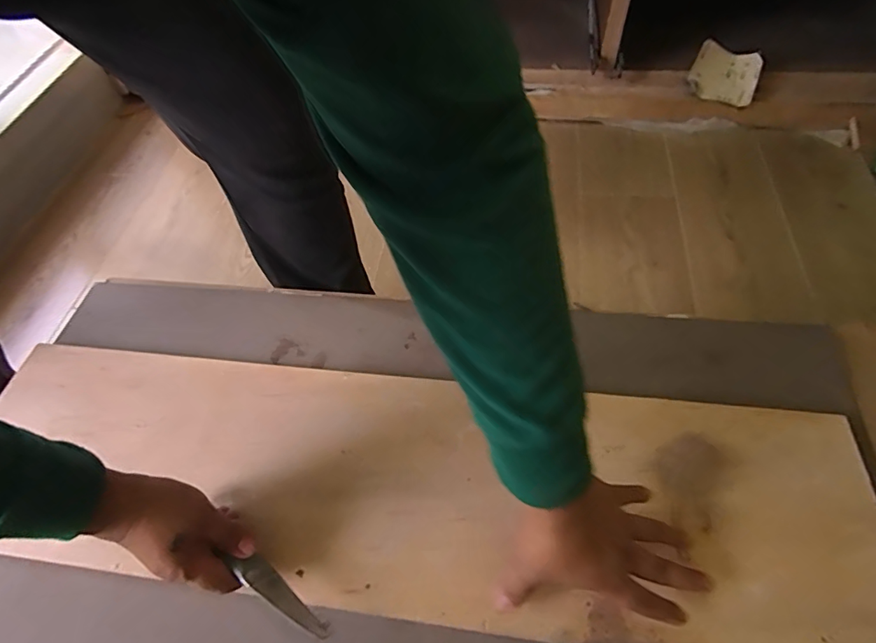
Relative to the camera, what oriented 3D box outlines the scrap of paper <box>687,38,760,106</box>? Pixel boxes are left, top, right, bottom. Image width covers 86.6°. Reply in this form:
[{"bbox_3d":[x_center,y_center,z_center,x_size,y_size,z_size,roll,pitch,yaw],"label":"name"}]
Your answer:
[{"bbox_3d":[0.676,-0.585,1.095,0.146,0.033,0.131,28,93,12],"label":"scrap of paper"}]

